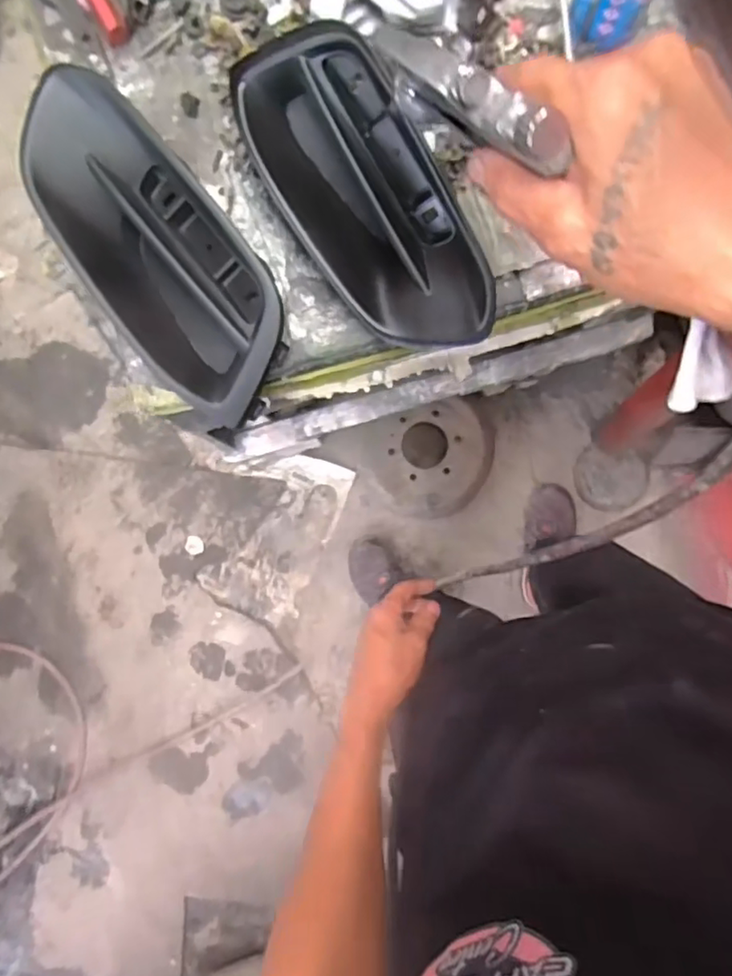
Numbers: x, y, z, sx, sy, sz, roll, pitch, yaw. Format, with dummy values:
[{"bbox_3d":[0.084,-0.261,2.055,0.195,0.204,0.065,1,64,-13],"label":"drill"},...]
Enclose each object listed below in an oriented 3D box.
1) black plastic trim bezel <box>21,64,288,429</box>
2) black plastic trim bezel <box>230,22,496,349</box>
[{"bbox_3d":[-0.175,-0.203,0.528,0.133,0.078,0.308,-33,89,4],"label":"black plastic trim bezel"},{"bbox_3d":[0.003,-0.246,0.523,0.134,0.072,0.297,-35,89,4],"label":"black plastic trim bezel"}]

